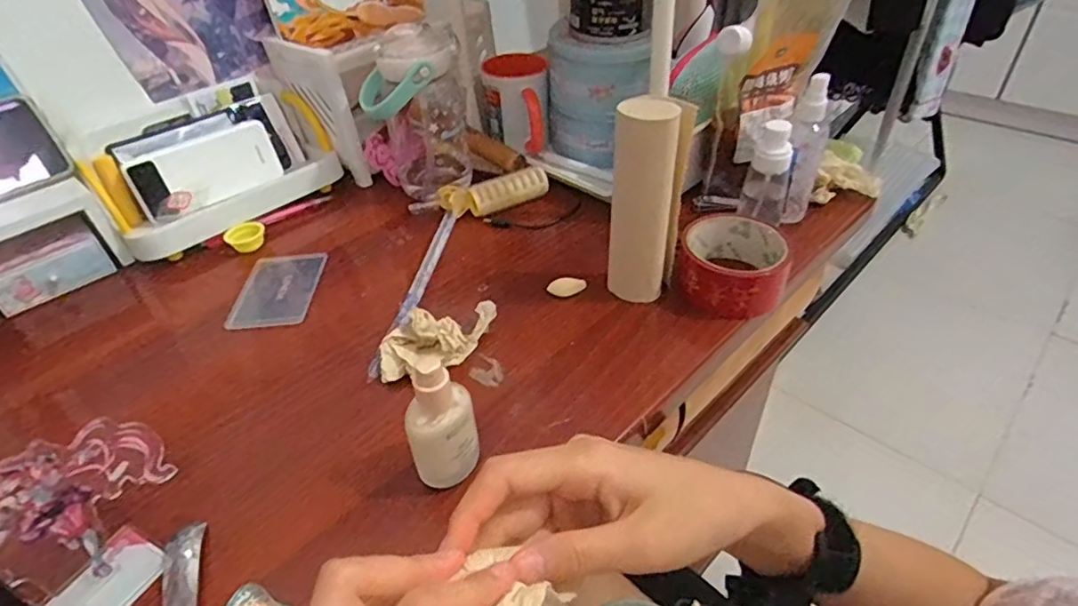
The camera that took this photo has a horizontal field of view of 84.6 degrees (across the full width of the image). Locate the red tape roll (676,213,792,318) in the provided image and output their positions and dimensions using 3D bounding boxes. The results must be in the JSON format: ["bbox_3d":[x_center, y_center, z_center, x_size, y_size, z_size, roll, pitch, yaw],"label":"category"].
[{"bbox_3d":[0.165,-0.030,0.510,0.087,0.052,0.086,8,42,14],"label":"red tape roll"}]

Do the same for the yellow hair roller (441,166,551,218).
[{"bbox_3d":[-0.046,-0.117,0.628,0.114,0.030,0.038,-11,41,-7],"label":"yellow hair roller"}]

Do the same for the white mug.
[{"bbox_3d":[-0.025,-0.239,0.705,0.075,0.095,0.084,-5,41,0],"label":"white mug"}]

